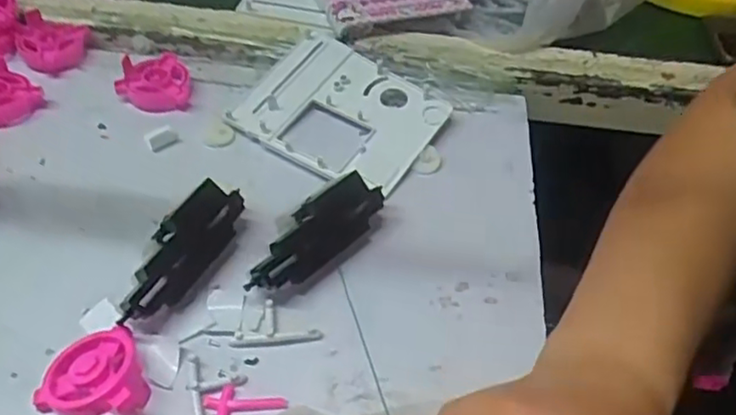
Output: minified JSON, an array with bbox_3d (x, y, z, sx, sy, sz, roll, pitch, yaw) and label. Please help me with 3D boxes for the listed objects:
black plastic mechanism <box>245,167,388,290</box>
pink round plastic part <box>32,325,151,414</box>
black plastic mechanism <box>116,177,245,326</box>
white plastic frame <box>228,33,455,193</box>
[{"bbox_3d":[-0.033,0.015,0.402,0.039,0.037,0.103,33,53,23],"label":"black plastic mechanism"},{"bbox_3d":[-0.142,0.089,0.334,0.051,0.020,0.051,2,48,-3],"label":"pink round plastic part"},{"bbox_3d":[-0.111,0.026,0.386,0.034,0.028,0.096,22,59,14],"label":"black plastic mechanism"},{"bbox_3d":[-0.021,-0.072,0.493,0.141,0.023,0.114,29,52,20],"label":"white plastic frame"}]

